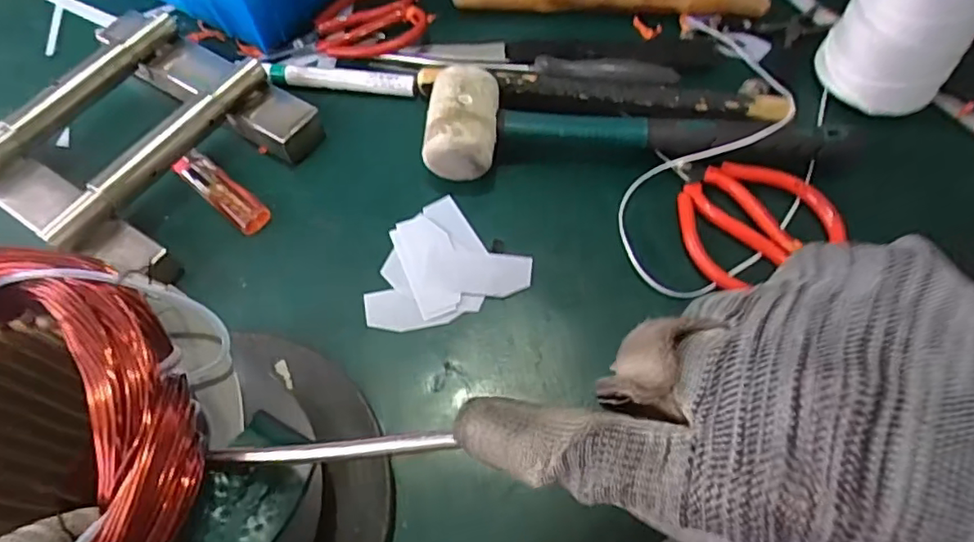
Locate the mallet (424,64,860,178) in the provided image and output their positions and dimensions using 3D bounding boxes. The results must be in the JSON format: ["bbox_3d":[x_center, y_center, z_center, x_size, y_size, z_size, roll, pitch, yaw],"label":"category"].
[{"bbox_3d":[0.096,-0.101,0.416,0.271,0.046,0.067,-2,61,1],"label":"mallet"}]

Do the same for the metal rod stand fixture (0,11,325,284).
[{"bbox_3d":[-0.246,-0.096,0.427,0.194,0.042,0.187,33,67,18],"label":"metal rod stand fixture"}]

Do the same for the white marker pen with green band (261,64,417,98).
[{"bbox_3d":[-0.113,-0.147,0.466,0.118,0.012,0.018,6,62,5],"label":"white marker pen with green band"}]

